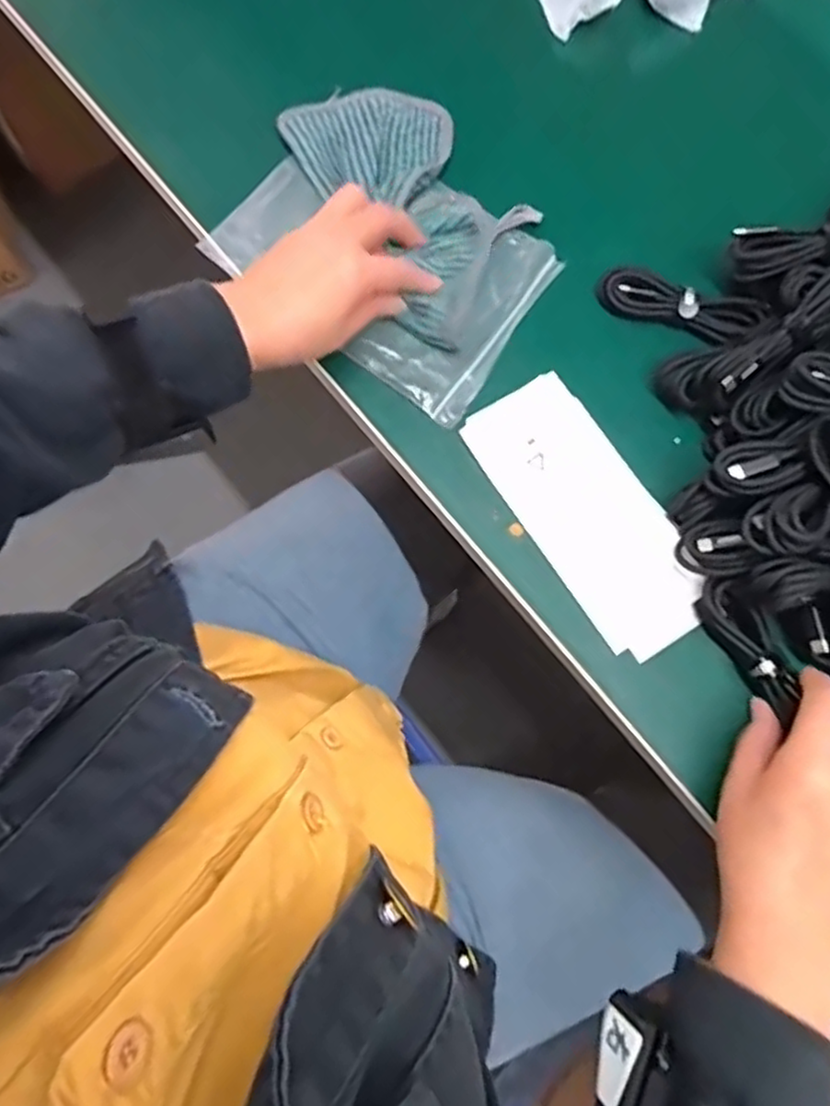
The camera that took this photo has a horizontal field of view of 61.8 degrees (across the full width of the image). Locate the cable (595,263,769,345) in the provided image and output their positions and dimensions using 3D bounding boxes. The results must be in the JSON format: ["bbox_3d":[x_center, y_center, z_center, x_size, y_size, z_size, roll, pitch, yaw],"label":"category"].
[{"bbox_3d":[0.177,-0.166,0.464,0.107,0.017,0.031,17,76,3],"label":"cable"}]

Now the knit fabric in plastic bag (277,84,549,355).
[{"bbox_3d":[0.006,-0.242,0.478,0.116,0.023,0.197,-29,79,-8],"label":"knit fabric in plastic bag"}]

